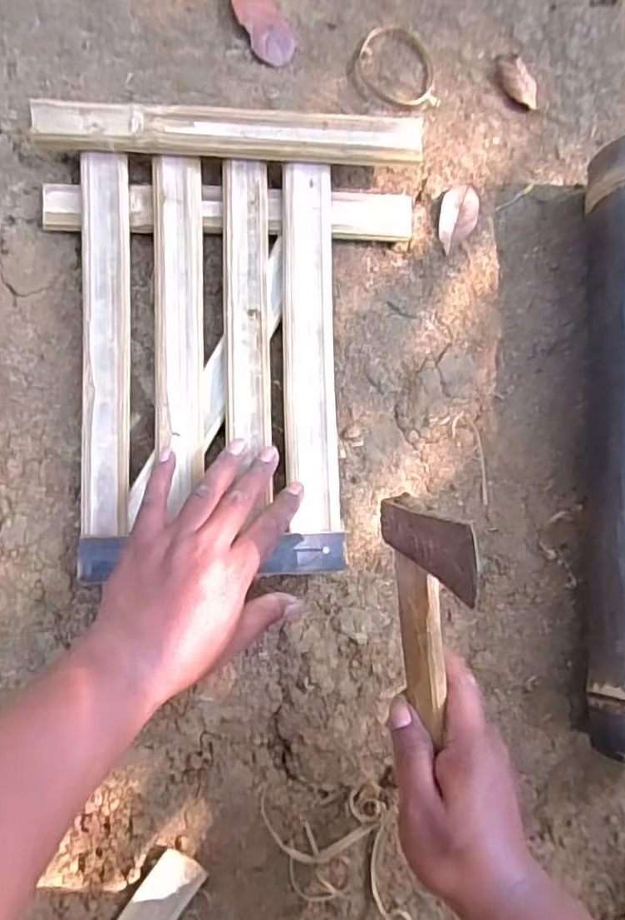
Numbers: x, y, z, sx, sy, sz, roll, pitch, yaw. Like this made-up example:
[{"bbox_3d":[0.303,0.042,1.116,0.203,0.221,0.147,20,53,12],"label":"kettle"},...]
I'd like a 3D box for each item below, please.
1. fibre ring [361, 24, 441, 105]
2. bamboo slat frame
[{"bbox_3d":[0.074,-0.336,0.526,0.063,0.008,0.072,-12,87,-9],"label":"fibre ring"},{"bbox_3d":[-0.053,-0.092,0.469,0.273,0.035,0.343,-2,86,-8],"label":"bamboo slat frame"}]

